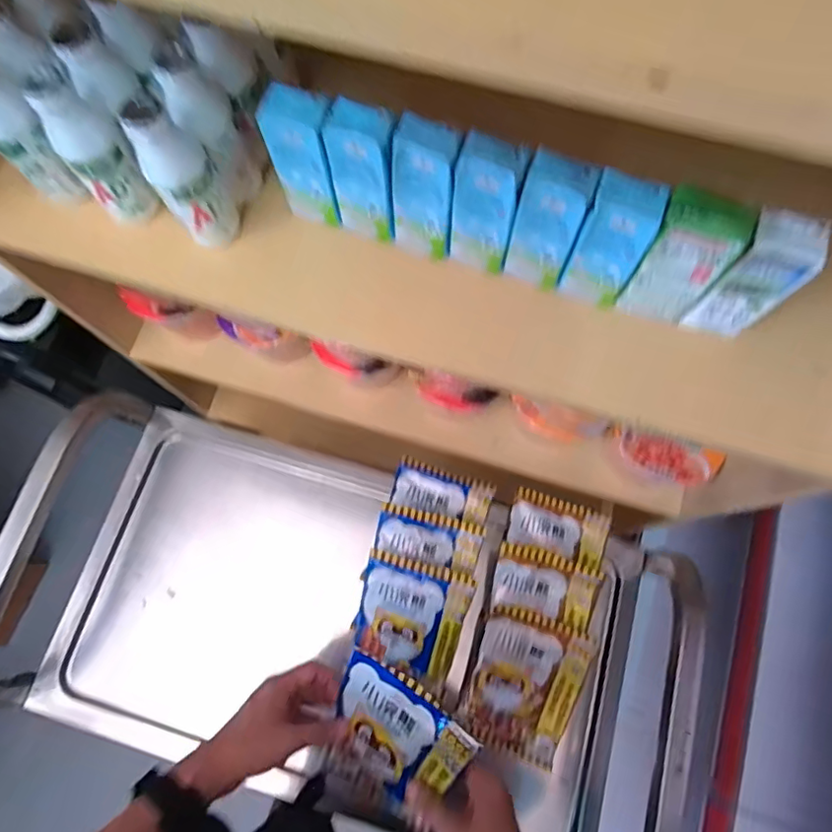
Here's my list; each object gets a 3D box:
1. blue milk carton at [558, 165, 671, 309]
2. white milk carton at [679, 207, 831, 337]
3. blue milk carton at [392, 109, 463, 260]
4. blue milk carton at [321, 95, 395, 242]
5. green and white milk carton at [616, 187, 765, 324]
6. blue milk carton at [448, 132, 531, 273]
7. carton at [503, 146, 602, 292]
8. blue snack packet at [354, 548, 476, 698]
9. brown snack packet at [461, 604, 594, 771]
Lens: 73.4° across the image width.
[{"bbox_3d":[0.155,-0.138,0.450,0.051,0.116,0.032,21,74,6],"label":"blue milk carton"},{"bbox_3d":[0.263,-0.107,0.439,0.048,0.118,0.034,21,74,6],"label":"white milk carton"},{"bbox_3d":[0.010,-0.186,0.467,0.051,0.120,0.036,22,74,7],"label":"blue milk carton"},{"bbox_3d":[-0.040,-0.201,0.473,0.055,0.118,0.034,26,75,8],"label":"blue milk carton"},{"bbox_3d":[0.207,-0.122,0.440,0.058,0.123,0.034,15,74,5],"label":"green and white milk carton"},{"bbox_3d":[0.057,-0.169,0.461,0.049,0.122,0.035,16,74,5],"label":"blue milk carton"},{"bbox_3d":[0.107,-0.155,0.456,0.049,0.119,0.030,21,74,6],"label":"carton"},{"bbox_3d":[-0.007,0.240,0.661,0.122,0.023,0.139,16,95,6],"label":"blue snack packet"},{"bbox_3d":[0.126,0.310,0.647,0.121,0.012,0.155,21,91,5],"label":"brown snack packet"}]

